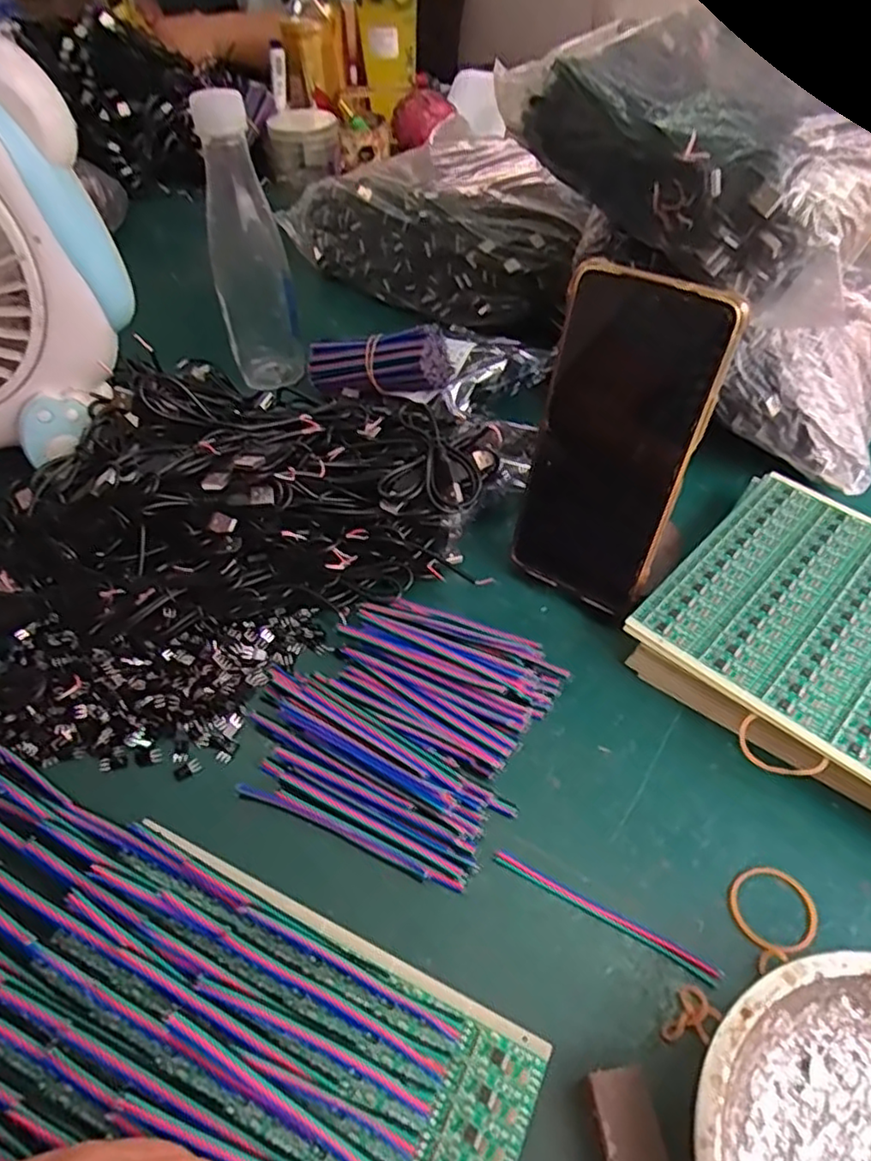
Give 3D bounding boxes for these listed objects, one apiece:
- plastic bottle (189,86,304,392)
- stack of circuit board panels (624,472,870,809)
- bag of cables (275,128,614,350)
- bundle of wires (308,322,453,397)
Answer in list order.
[{"bbox_3d":[-0.139,-0.240,0.490,0.055,0.203,0.047,-13,51,-8],"label":"plastic bottle"},{"bbox_3d":[0.226,0.036,0.344,0.201,0.030,0.179,31,57,25],"label":"stack of circuit board panels"},{"bbox_3d":[0.005,-0.333,0.631,0.294,0.110,0.138,26,56,22],"label":"bag of cables"},{"bbox_3d":[-0.042,-0.160,0.489,0.106,0.044,0.033,0,50,2],"label":"bundle of wires"}]

